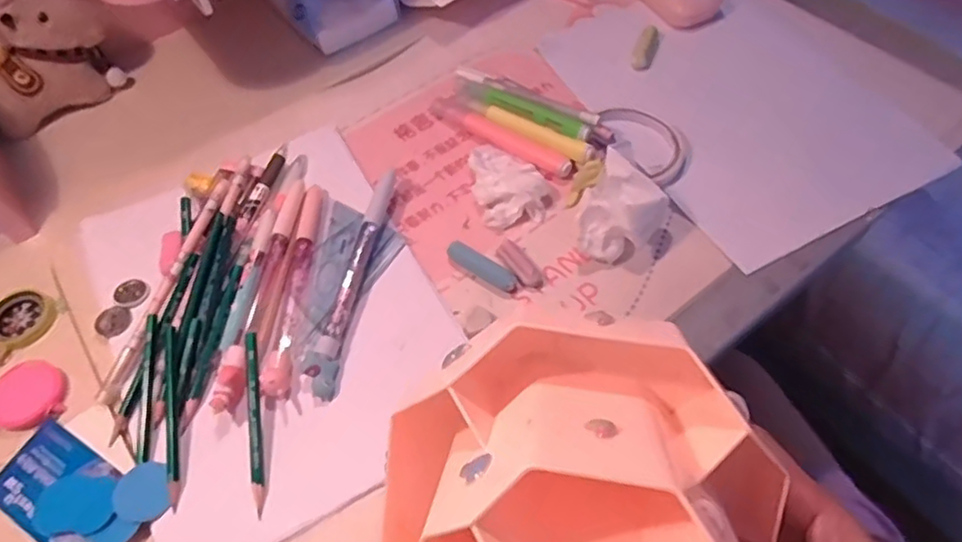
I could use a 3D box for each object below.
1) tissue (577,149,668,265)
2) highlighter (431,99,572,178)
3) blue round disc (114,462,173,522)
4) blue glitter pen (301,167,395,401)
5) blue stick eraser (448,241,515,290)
[{"bbox_3d":[0.100,-0.042,0.436,0.054,0.045,0.070,17,60,15],"label":"tissue"},{"bbox_3d":[0.015,-0.110,0.506,0.136,0.014,0.016,33,65,23],"label":"highlighter"},{"bbox_3d":[-0.198,0.130,0.364,0.030,0.006,0.033,-2,57,3],"label":"blue round disc"},{"bbox_3d":[-0.090,0.001,0.440,0.019,0.017,0.181,6,58,9],"label":"blue glitter pen"},{"bbox_3d":[0.001,-0.004,0.443,0.055,0.012,0.017,31,64,22],"label":"blue stick eraser"}]

